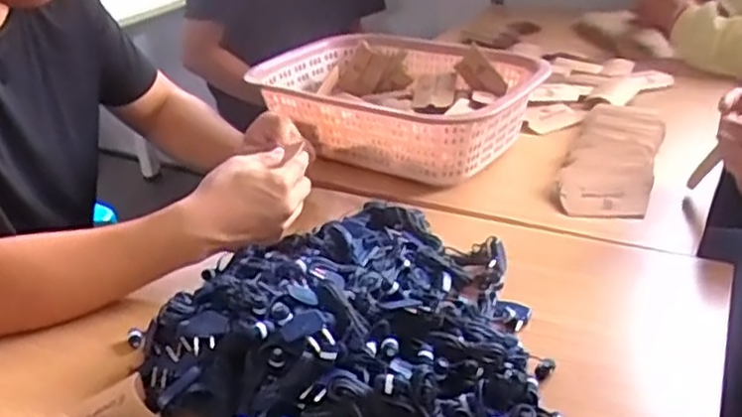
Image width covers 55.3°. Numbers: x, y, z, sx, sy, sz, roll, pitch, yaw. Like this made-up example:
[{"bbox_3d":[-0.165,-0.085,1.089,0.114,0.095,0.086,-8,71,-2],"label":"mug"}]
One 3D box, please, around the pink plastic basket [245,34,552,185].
[{"bbox_3d":[0.018,-0.155,0.937,0.371,0.073,0.228,17,34,33],"label":"pink plastic basket"}]

